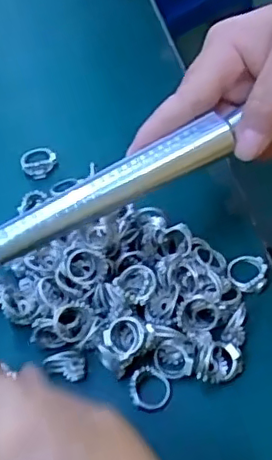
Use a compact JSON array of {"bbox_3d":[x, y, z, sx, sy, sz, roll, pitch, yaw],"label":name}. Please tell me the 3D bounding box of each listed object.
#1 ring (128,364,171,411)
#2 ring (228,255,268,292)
[{"bbox_3d":[0.007,0.084,0.312,0.021,0.006,0.021,-1,58,2],"label":"ring"},{"bbox_3d":[0.065,0.025,0.344,0.022,0.010,0.024,-1,58,2],"label":"ring"}]

